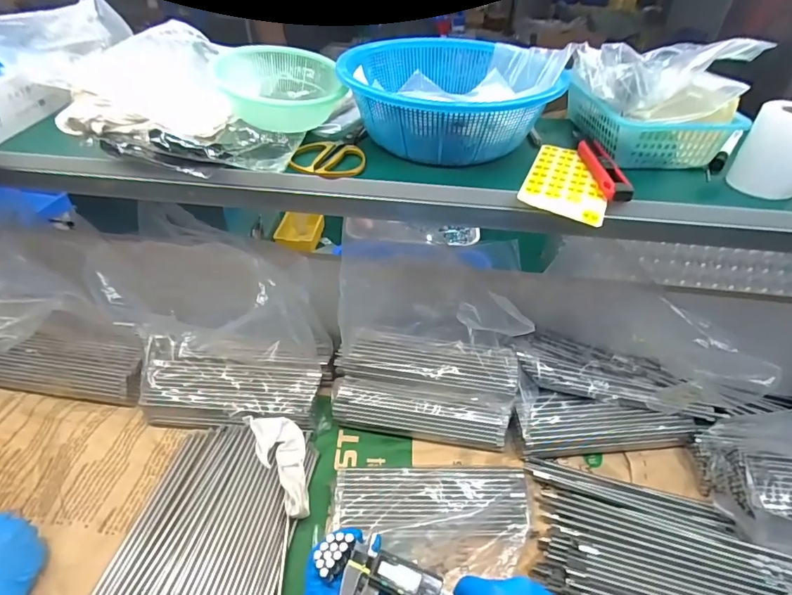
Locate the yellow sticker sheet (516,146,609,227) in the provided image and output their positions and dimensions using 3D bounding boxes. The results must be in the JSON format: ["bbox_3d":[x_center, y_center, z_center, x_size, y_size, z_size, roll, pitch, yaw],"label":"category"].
[{"bbox_3d":[0.204,-0.139,0.549,0.090,0.011,0.163,16,43,16],"label":"yellow sticker sheet"}]

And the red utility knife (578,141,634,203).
[{"bbox_3d":[0.246,-0.152,0.547,0.030,0.017,0.131,2,41,1],"label":"red utility knife"}]

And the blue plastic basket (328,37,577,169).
[{"bbox_3d":[0.068,-0.259,0.605,0.261,0.097,0.230,-2,41,-4],"label":"blue plastic basket"}]

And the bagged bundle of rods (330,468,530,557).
[{"bbox_3d":[0.053,0.298,0.662,0.283,0.058,0.124,2,41,1],"label":"bagged bundle of rods"}]

